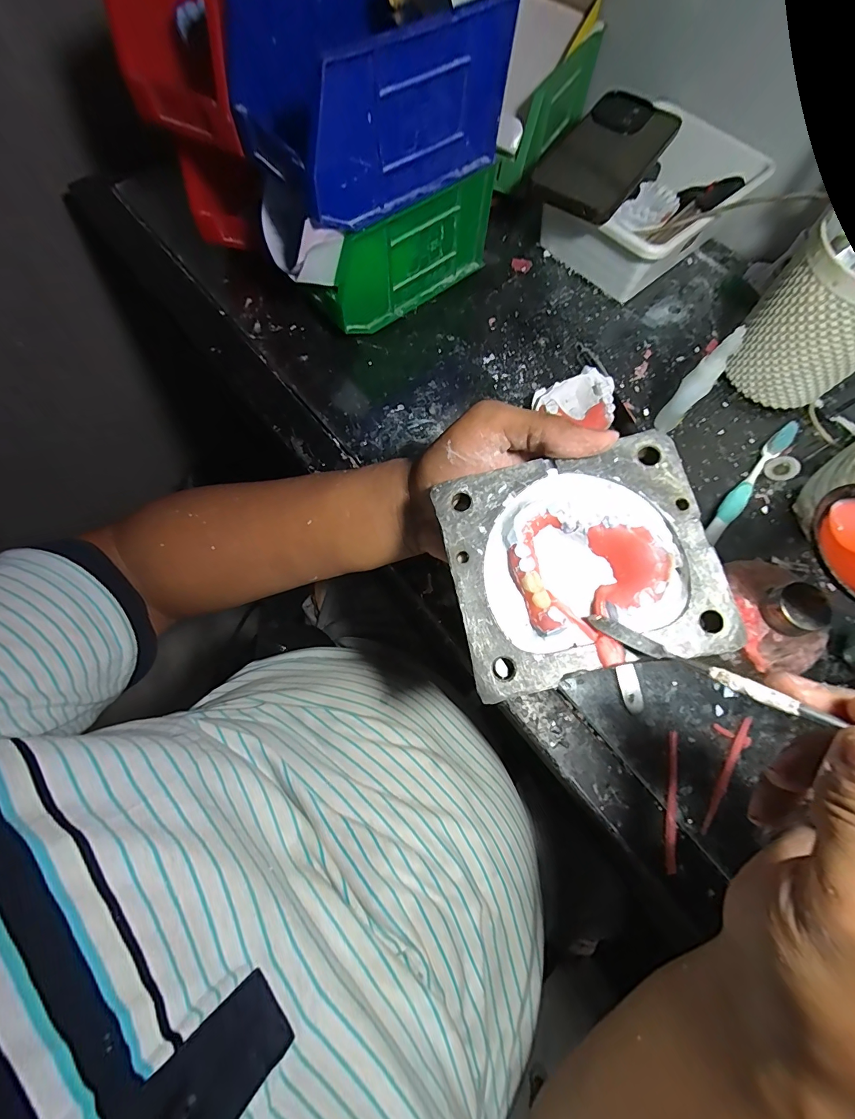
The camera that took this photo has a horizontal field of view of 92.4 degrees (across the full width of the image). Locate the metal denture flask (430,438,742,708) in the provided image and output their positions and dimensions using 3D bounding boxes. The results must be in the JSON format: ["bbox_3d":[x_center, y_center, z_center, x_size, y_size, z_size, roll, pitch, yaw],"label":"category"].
[{"bbox_3d":[0.077,0.001,0.206,0.123,0.024,0.109,-12,71,-4],"label":"metal denture flask"}]

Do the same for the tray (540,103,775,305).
[{"bbox_3d":[0.214,-0.329,0.393,0.170,0.065,0.120,-32,74,-11],"label":"tray"}]

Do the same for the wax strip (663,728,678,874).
[{"bbox_3d":[0.153,0.150,0.256,0.005,0.004,0.079,13,71,4],"label":"wax strip"}]

